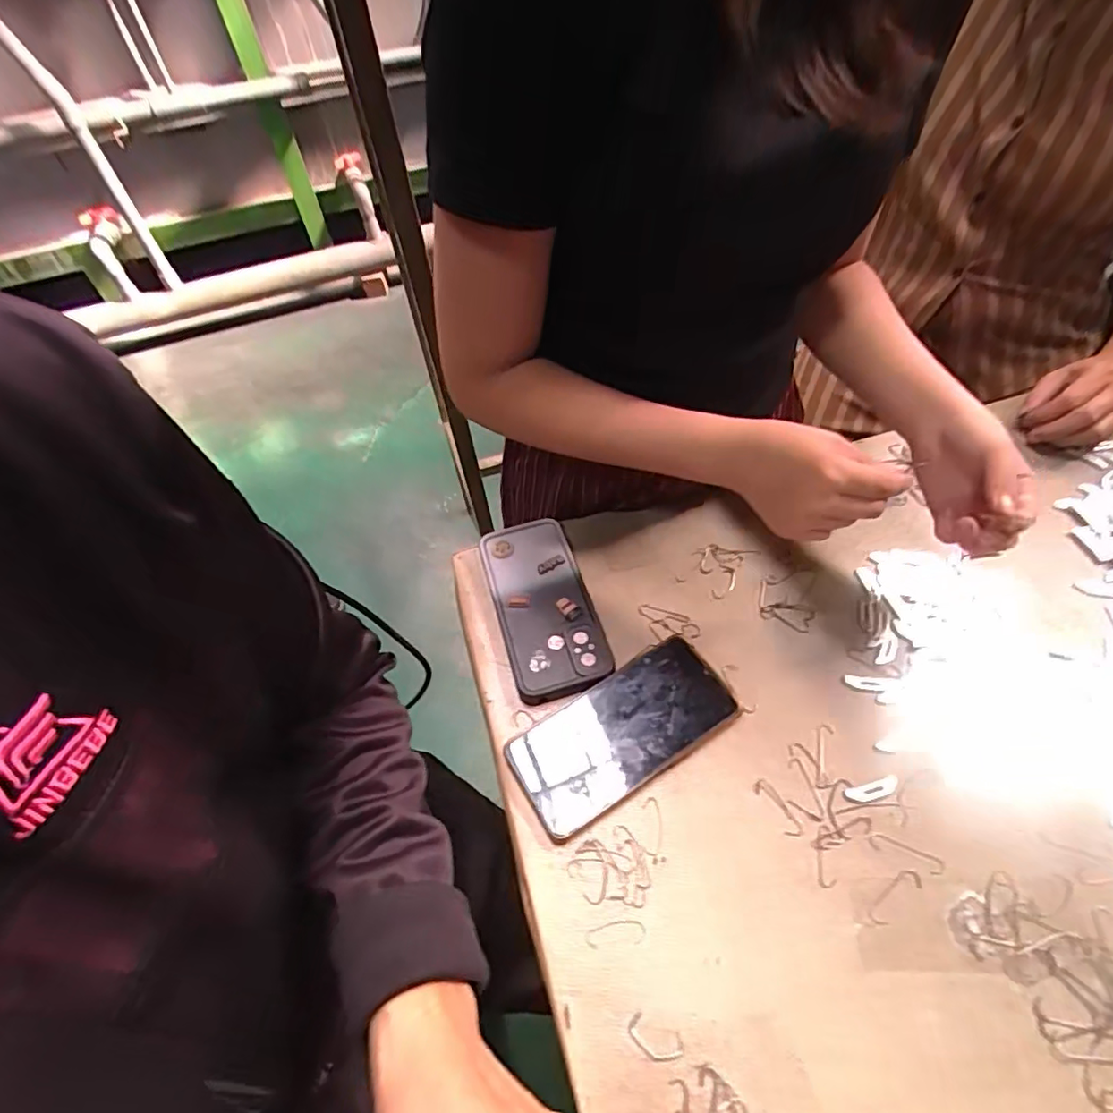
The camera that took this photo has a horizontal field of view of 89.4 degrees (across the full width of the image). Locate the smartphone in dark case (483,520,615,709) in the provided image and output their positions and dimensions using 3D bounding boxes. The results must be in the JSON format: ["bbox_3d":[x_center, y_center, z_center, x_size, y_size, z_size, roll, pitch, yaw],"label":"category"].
[{"bbox_3d":[-0.013,0.041,0.491,0.079,0.018,0.174,-15,53,-8],"label":"smartphone in dark case"}]

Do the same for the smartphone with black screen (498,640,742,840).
[{"bbox_3d":[0.049,0.129,0.417,0.164,0.017,0.075,-28,55,-16],"label":"smartphone with black screen"}]

